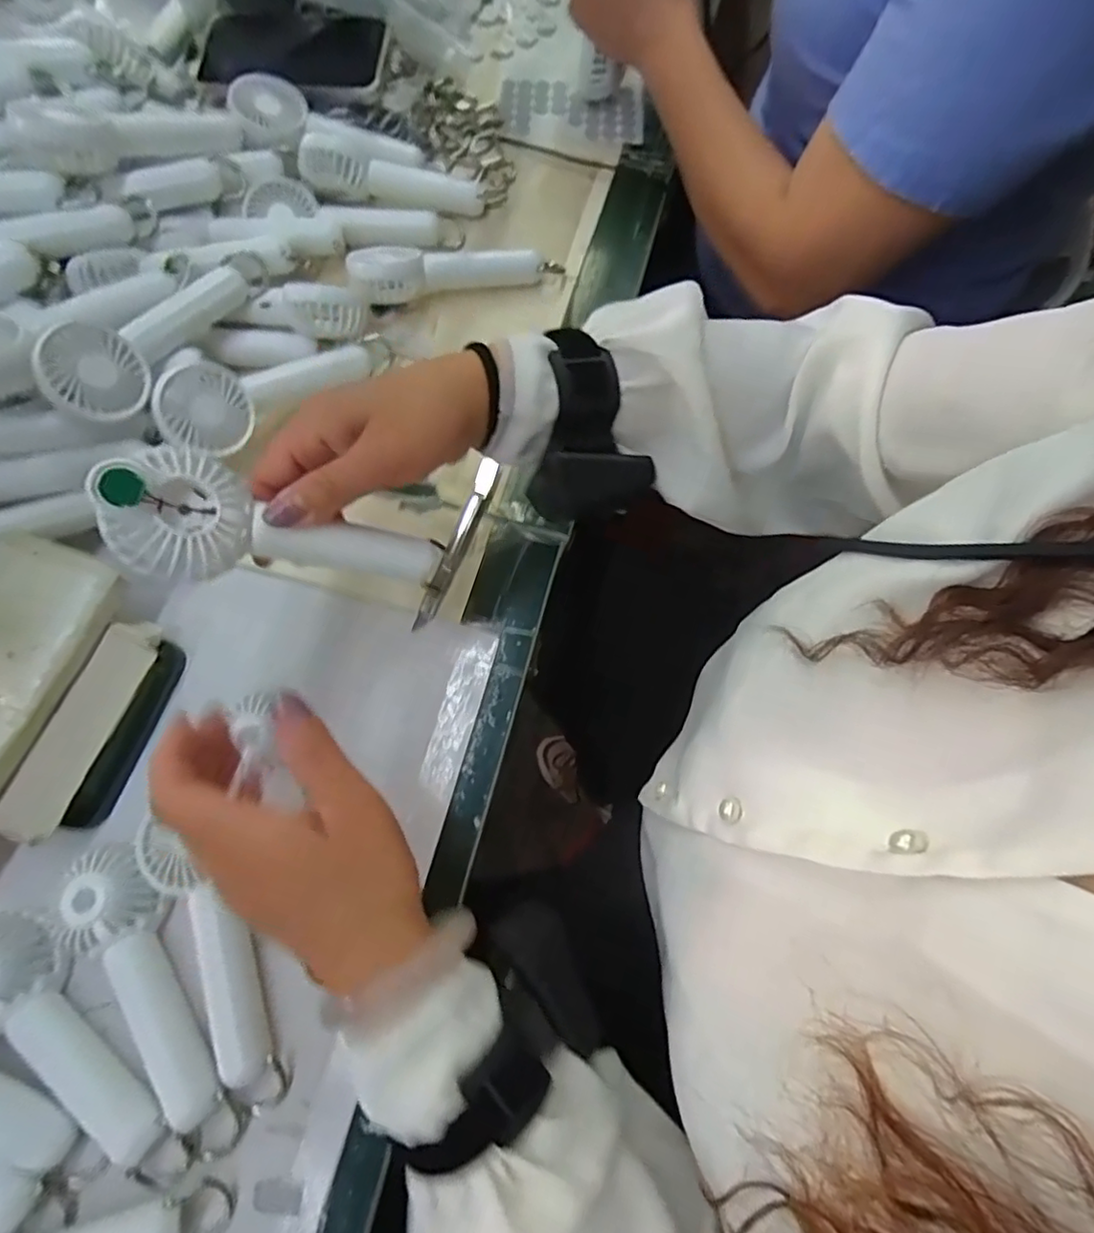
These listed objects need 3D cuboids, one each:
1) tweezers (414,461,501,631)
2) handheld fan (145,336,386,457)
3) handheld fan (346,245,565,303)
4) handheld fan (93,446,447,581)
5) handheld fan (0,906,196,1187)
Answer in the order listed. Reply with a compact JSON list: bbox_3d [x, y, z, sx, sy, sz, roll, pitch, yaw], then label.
[{"bbox_3d":[-0.061,-0.051,0.423,0.017,0.010,0.127,20,66,7],"label":"tweezers"},{"bbox_3d":[-0.190,-0.159,0.442,0.164,0.054,0.040,-29,30,-33],"label":"handheld fan"},{"bbox_3d":[-0.068,-0.269,0.483,0.161,0.049,0.034,-9,66,-7],"label":"handheld fan"},{"bbox_3d":[-0.121,-0.039,0.294,0.150,0.037,0.054,10,65,-41],"label":"handheld fan"},{"bbox_3d":[-0.240,0.215,0.312,0.162,0.028,0.047,33,68,13],"label":"handheld fan"}]

